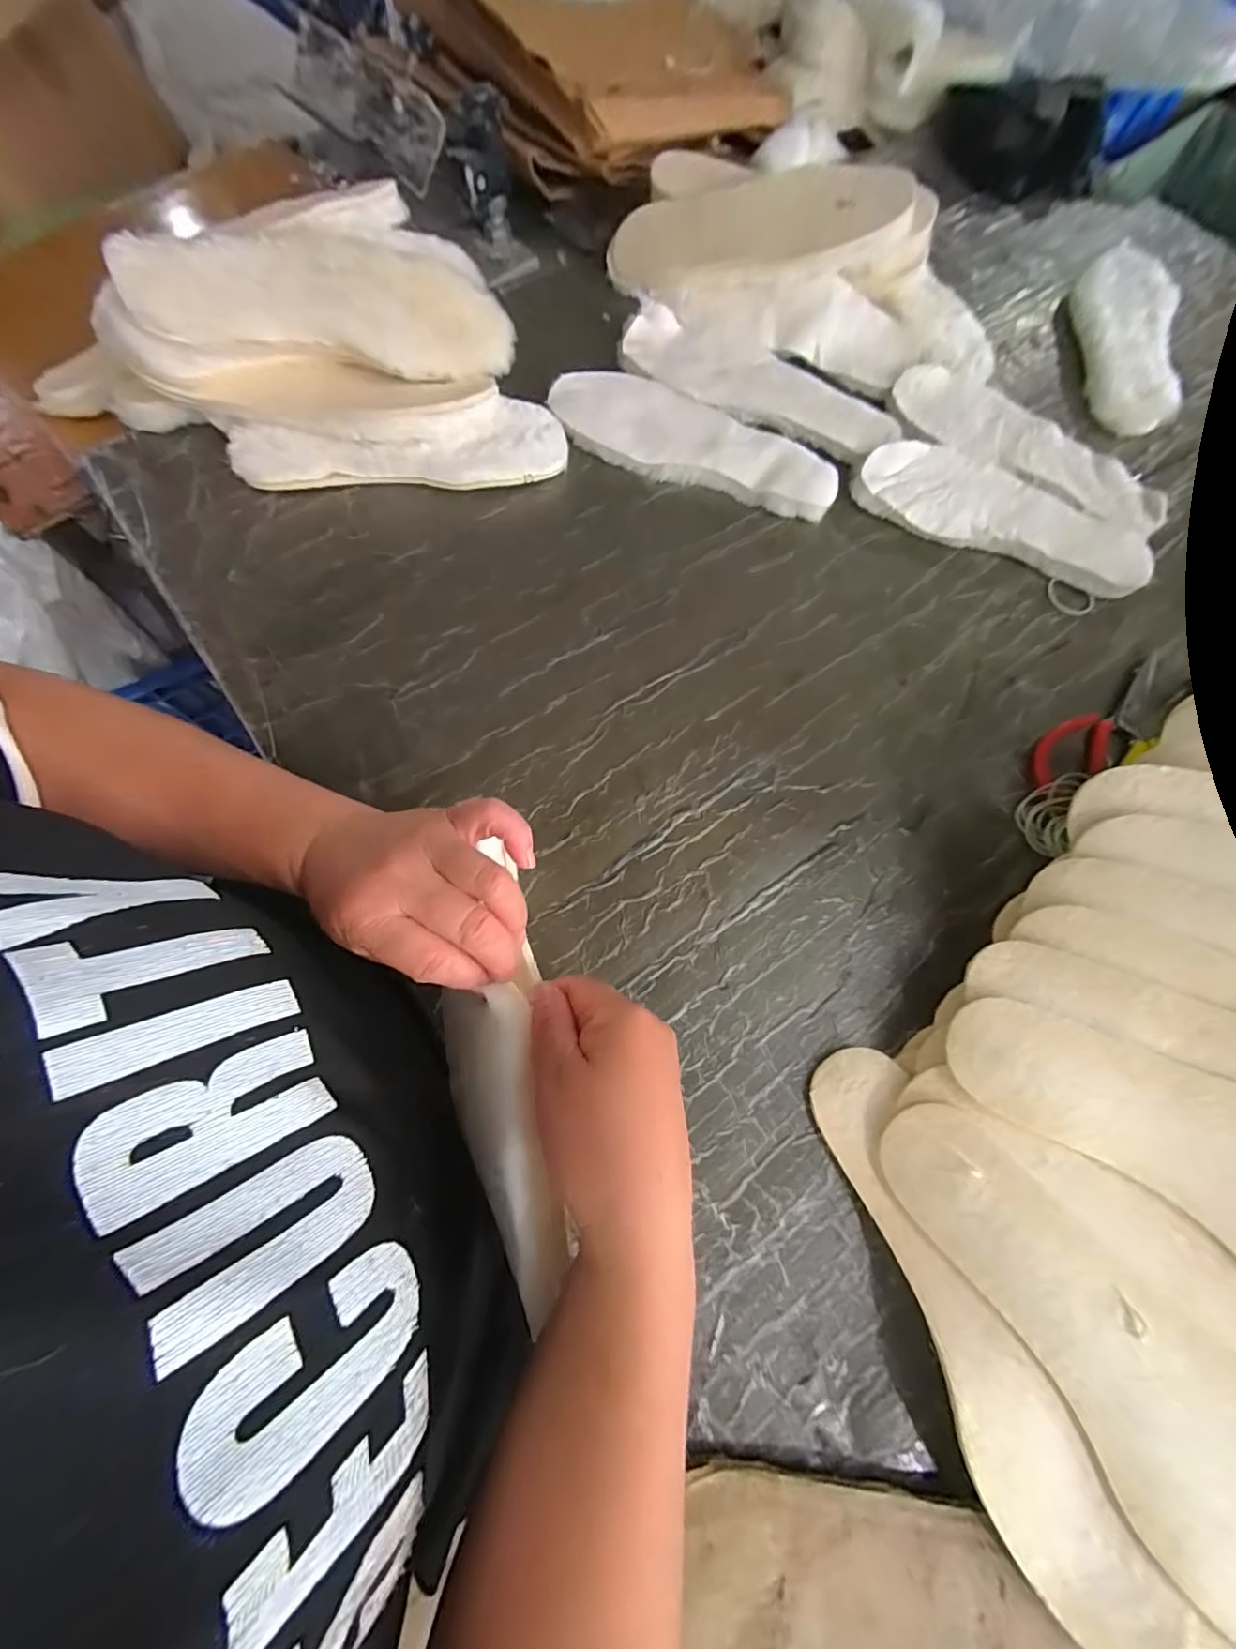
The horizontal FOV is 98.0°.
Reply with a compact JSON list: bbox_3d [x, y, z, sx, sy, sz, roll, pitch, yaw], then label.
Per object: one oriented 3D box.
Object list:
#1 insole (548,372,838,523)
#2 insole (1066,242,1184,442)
[{"bbox_3d":[0.071,-0.357,0.496,0.268,0.020,0.092,19,72,4],"label":"insole"},{"bbox_3d":[0.545,-0.531,0.576,0.103,0.021,0.262,12,72,2],"label":"insole"}]

